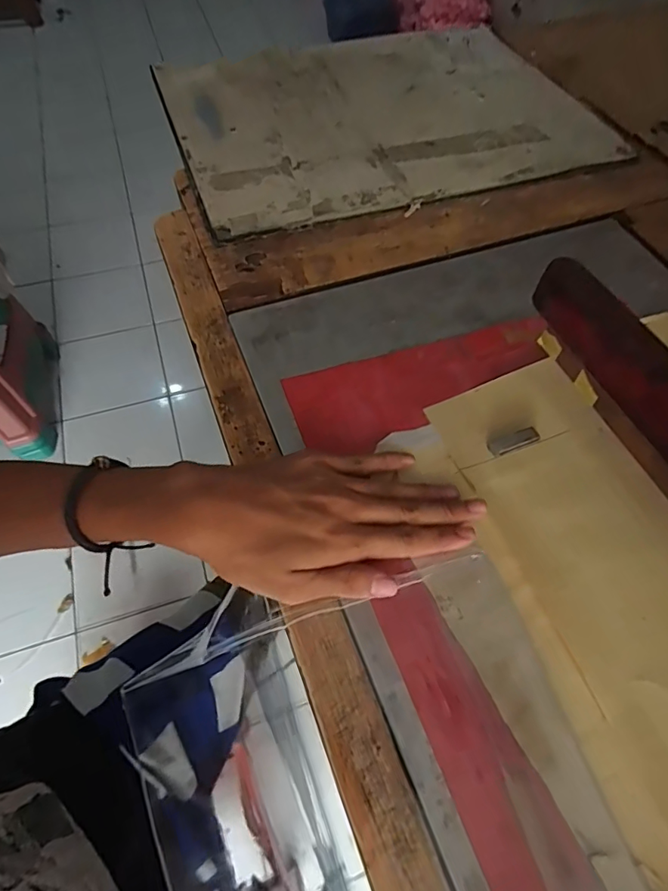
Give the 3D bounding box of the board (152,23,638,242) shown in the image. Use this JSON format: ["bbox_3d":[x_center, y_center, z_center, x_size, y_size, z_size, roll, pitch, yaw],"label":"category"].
[{"bbox_3d":[0.067,-0.402,0.589,0.503,0.009,0.356,-16,61,-10],"label":"board"}]

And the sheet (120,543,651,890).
[{"bbox_3d":[0.026,0.179,0.248,0.214,0.007,0.237,-23,62,-10],"label":"sheet"}]

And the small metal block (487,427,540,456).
[{"bbox_3d":[0.127,-0.004,0.347,0.037,0.004,0.013,-18,61,-11],"label":"small metal block"}]

